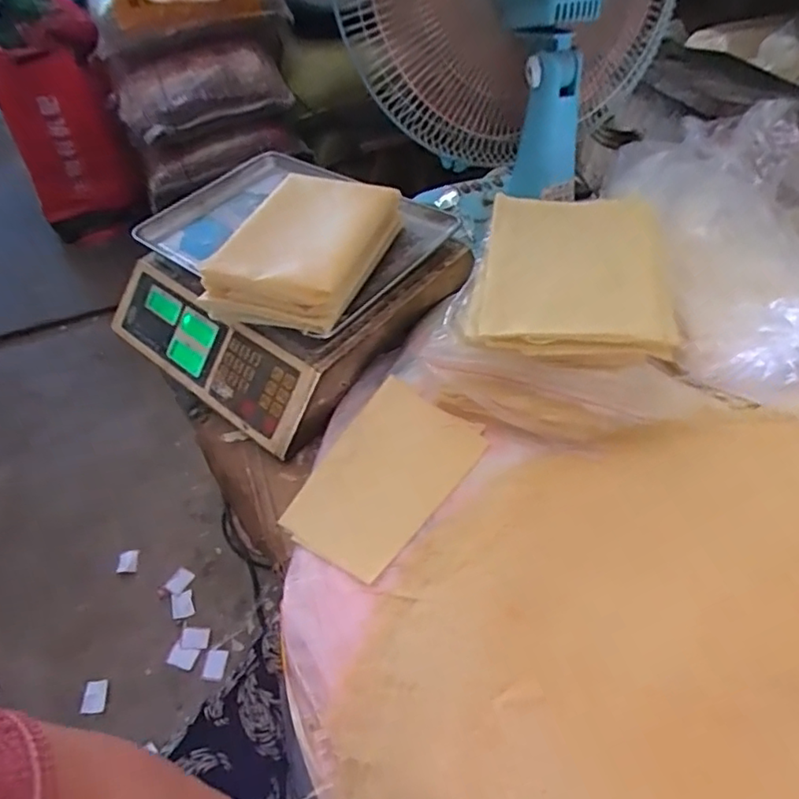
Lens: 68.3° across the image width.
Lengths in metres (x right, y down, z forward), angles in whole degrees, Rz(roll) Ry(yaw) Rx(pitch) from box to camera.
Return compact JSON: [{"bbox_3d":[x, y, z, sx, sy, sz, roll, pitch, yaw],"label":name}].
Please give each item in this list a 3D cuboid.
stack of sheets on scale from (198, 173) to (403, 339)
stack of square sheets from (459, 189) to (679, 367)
[{"bbox_3d":[-0.098,-0.157,0.616,0.146,0.059,0.207,13,49,13],"label":"stack of sheets on scale"},{"bbox_3d":[0.160,-0.115,0.542,0.175,0.027,0.182,7,62,18],"label":"stack of square sheets"}]

